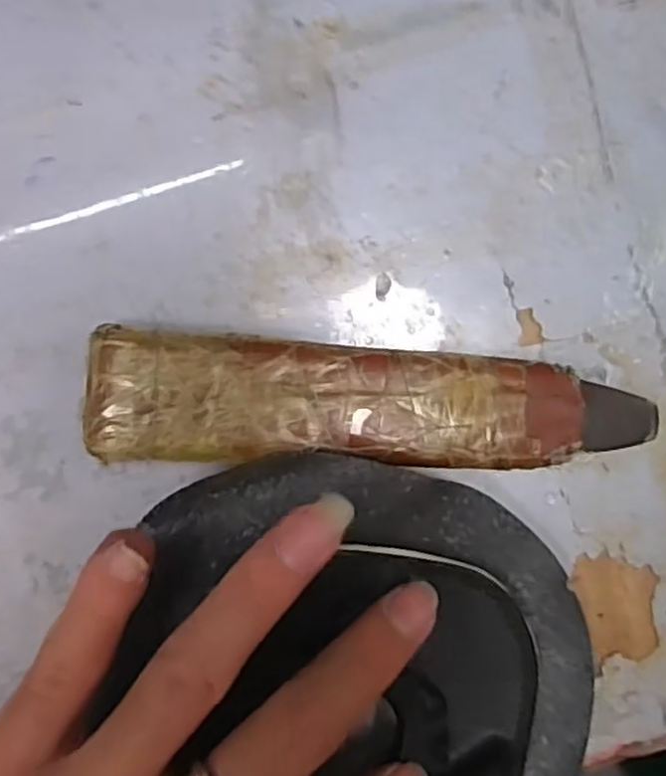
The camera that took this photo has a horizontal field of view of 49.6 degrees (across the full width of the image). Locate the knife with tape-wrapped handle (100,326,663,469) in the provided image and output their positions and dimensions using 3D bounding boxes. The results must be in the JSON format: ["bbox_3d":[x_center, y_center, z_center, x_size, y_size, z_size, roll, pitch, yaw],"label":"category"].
[{"bbox_3d":[0.017,0.005,0.235,0.183,0.018,0.039,2,92,-10],"label":"knife with tape-wrapped handle"}]

